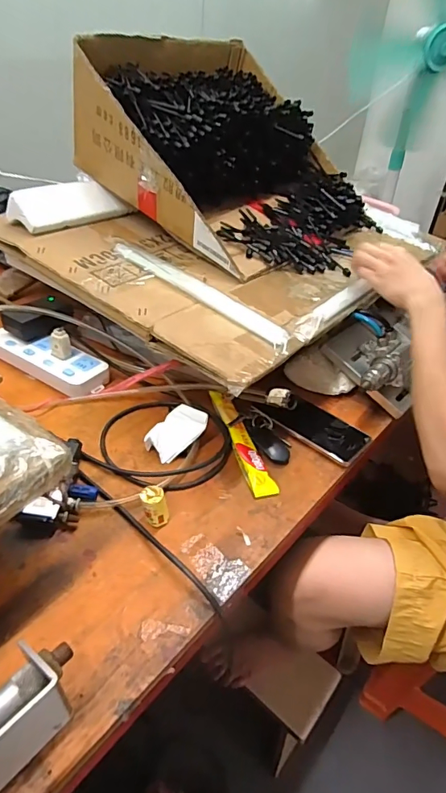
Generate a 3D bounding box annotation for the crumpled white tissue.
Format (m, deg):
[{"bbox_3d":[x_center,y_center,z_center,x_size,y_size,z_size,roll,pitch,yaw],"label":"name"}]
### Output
[{"bbox_3d":[-0.062,0.044,0.587,0.075,0.037,0.048,-26,47,-34],"label":"crumpled white tissue"}]

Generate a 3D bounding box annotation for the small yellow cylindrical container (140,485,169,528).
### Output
[{"bbox_3d":[-0.073,0.118,0.492,0.027,0.035,0.029,3,37,-3],"label":"small yellow cylindrical container"}]

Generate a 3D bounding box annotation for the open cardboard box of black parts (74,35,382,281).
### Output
[{"bbox_3d":[0.045,-0.429,0.803,0.434,0.265,0.445,33,45,31],"label":"open cardboard box of black parts"}]

